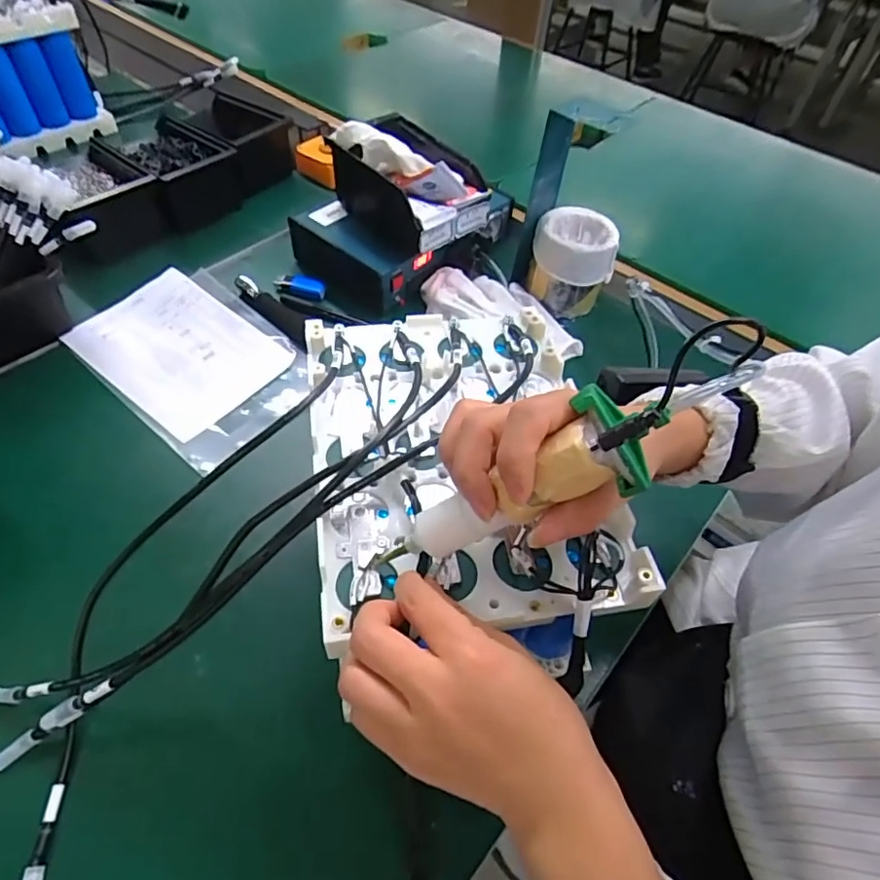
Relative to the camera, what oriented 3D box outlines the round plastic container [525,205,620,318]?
[{"bbox_3d":[0.156,-0.212,0.674,0.092,0.096,0.092,3,51,-3],"label":"round plastic container"}]

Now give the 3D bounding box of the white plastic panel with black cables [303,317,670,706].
[{"bbox_3d":[0.012,0.007,0.346,0.170,0.029,0.254,-6,52,-10],"label":"white plastic panel with black cables"}]

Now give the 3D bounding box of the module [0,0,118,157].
[{"bbox_3d":[-0.637,-0.520,0.801,0.247,0.161,0.175,-32,61,-27],"label":"module"}]

